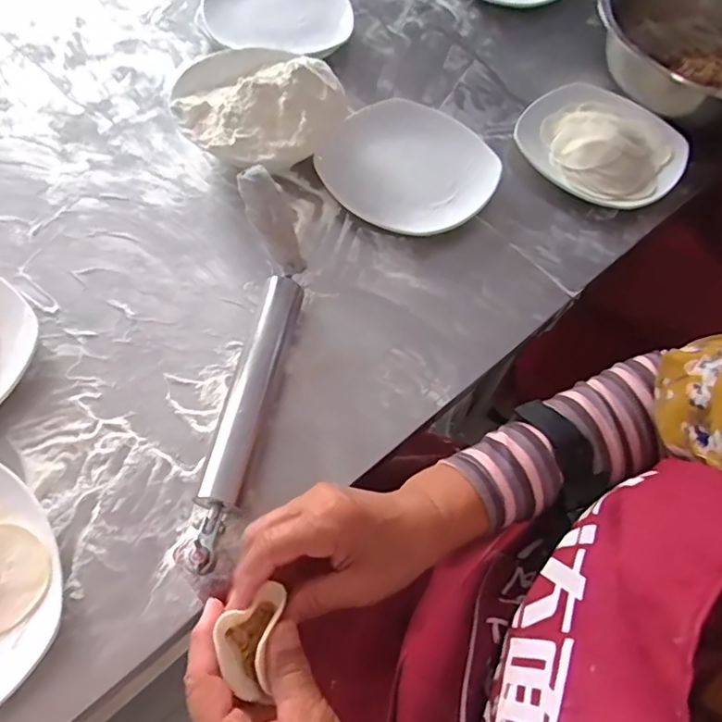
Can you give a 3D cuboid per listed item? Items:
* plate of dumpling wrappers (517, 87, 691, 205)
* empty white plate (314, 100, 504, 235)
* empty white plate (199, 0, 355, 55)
[{"bbox_3d":[0.281,-0.251,0.670,0.182,0.030,0.176,38,68,24],"label":"plate of dumpling wrappers"},{"bbox_3d":[0.058,-0.212,0.611,0.161,0.025,0.183,40,64,7],"label":"empty white plate"},{"bbox_3d":[-0.102,-0.452,0.736,0.184,0.031,0.182,-2,58,3],"label":"empty white plate"}]

